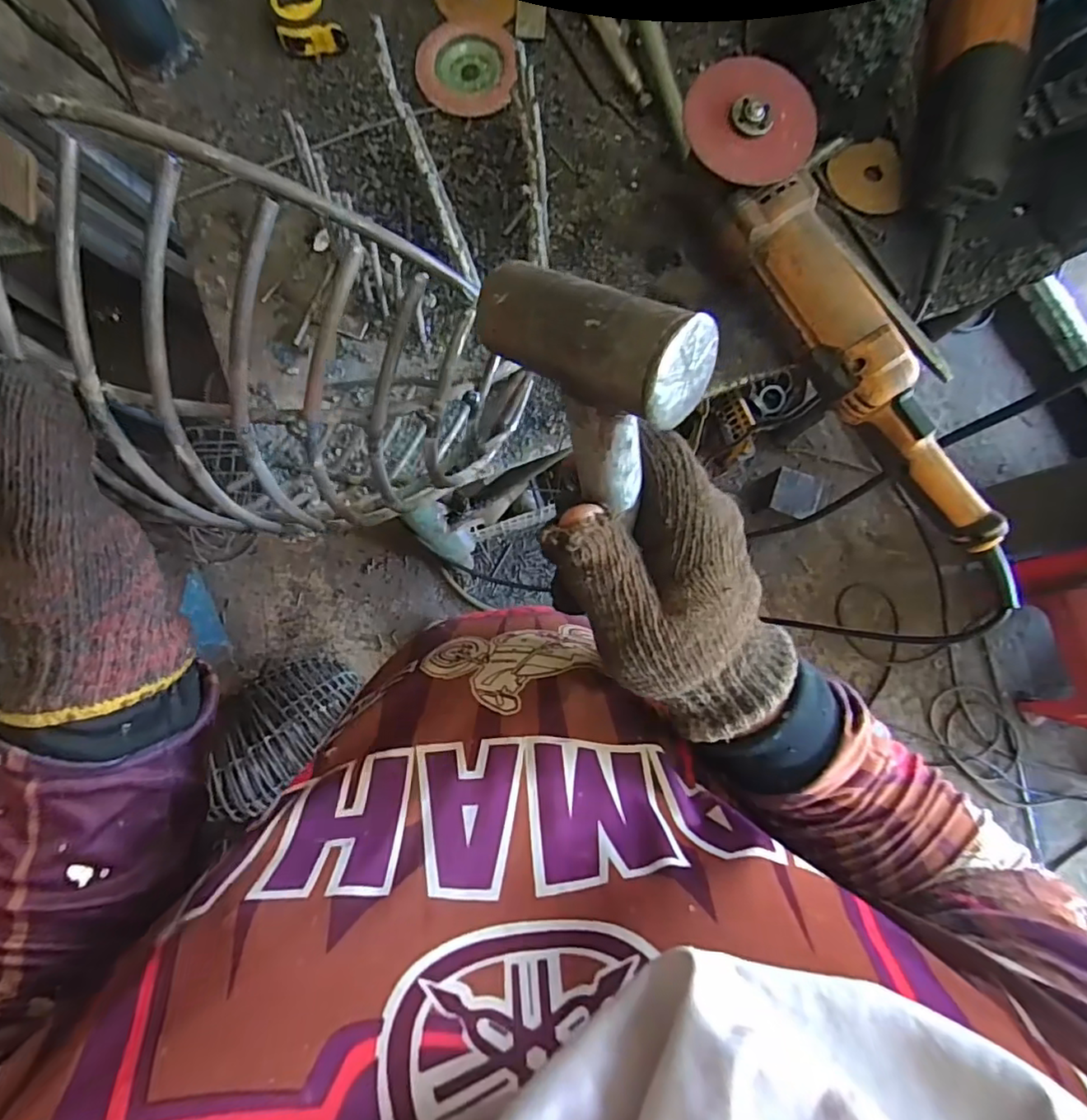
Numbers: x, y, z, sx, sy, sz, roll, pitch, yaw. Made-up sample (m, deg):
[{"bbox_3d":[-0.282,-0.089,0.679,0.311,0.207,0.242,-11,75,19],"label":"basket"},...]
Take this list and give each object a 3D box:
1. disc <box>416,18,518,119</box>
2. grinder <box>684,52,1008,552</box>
[{"bbox_3d":[-0.064,-0.419,0.494,0.082,0.004,0.087,0,85,-1],"label":"disc"},{"bbox_3d":[0.228,-0.177,0.432,0.082,0.092,0.371,-35,86,-4],"label":"grinder"}]

